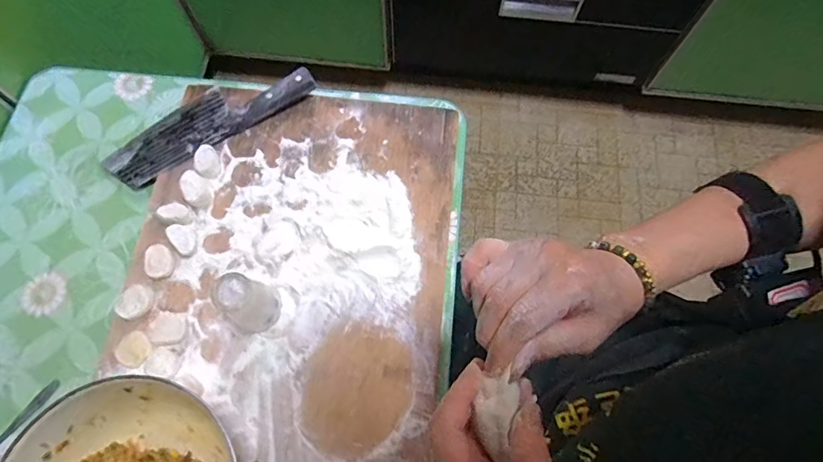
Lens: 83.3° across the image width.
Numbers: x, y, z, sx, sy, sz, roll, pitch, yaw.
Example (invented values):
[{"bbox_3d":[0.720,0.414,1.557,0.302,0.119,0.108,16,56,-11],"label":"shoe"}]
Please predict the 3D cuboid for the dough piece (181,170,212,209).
[{"bbox_3d":[-0.254,-0.050,0.547,0.026,0.021,0.043,-26,73,-10],"label":"dough piece"}]

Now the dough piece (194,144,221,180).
[{"bbox_3d":[-0.246,-0.082,0.560,0.030,0.019,0.036,-39,75,-13],"label":"dough piece"}]

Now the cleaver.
[{"bbox_3d":[-0.254,-0.141,0.580,0.269,0.028,0.072,-30,74,-11],"label":"cleaver"}]

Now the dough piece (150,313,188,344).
[{"bbox_3d":[-0.261,0.104,0.496,0.042,0.016,0.034,12,71,3],"label":"dough piece"}]

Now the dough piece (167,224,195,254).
[{"bbox_3d":[-0.260,0.008,0.525,0.024,0.008,0.040,-43,76,-14],"label":"dough piece"}]

